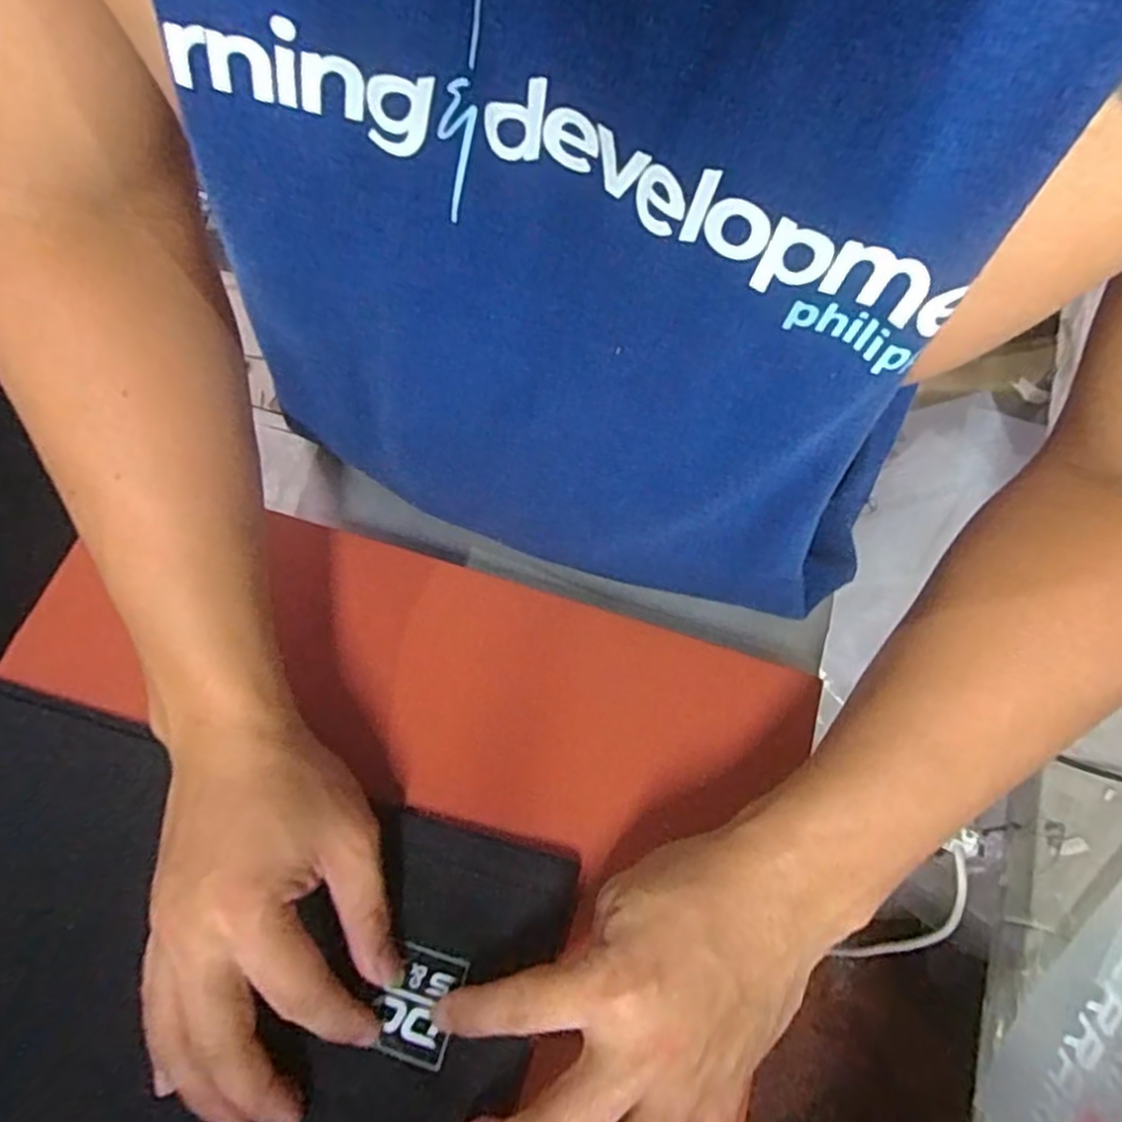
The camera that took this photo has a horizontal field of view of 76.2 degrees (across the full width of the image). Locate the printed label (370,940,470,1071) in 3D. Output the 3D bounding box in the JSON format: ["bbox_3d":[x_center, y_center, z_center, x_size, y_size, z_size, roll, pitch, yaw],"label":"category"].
[{"bbox_3d":[-0.061,0.186,0.301,0.033,0.005,0.041,15,69,7],"label":"printed label"}]

